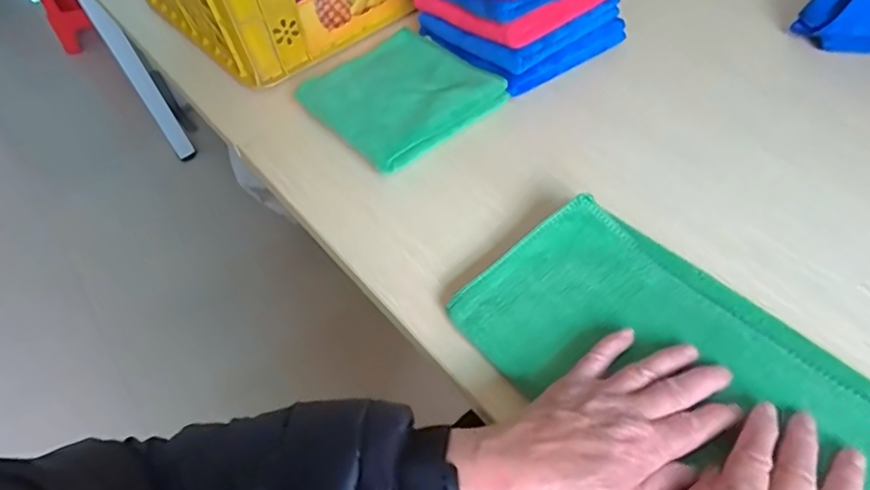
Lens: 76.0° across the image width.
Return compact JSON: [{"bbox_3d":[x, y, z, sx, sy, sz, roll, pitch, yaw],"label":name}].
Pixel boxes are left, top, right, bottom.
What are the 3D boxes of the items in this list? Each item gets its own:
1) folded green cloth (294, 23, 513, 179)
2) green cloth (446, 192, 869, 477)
[{"bbox_3d":[-0.046,-0.169,0.604,0.171,0.023,0.192,-34,55,-21],"label":"folded green cloth"},{"bbox_3d":[0.175,0.092,0.356,0.165,0.023,0.332,-35,54,-21],"label":"green cloth"}]

